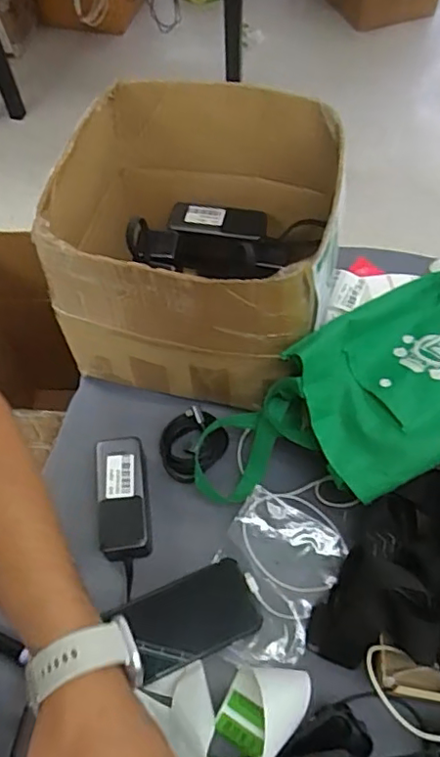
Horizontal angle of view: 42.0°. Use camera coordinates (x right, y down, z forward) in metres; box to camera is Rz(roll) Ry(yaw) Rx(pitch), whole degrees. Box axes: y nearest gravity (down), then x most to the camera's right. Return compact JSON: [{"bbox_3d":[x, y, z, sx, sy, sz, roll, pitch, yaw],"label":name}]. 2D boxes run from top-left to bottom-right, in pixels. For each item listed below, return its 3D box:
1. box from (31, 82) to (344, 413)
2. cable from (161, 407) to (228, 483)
[{"bbox_3d":[-0.020,-0.154,0.682,0.291,0.241,0.287,11,60,9],"label":"box"},{"bbox_3d":[-0.032,0.081,0.690,0.079,0.040,0.078,-1,59,1],"label":"cable"}]

